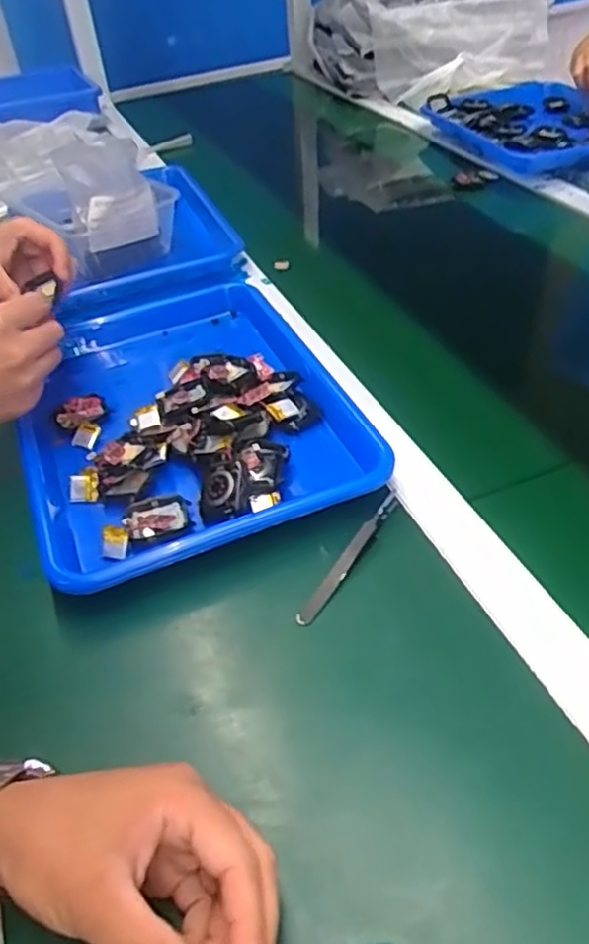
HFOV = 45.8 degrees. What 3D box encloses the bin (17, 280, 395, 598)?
[{"bbox_3d":[-0.104,-0.059,0.599,0.258,0.042,0.371,-19,42,-13],"label":"bin"}]

